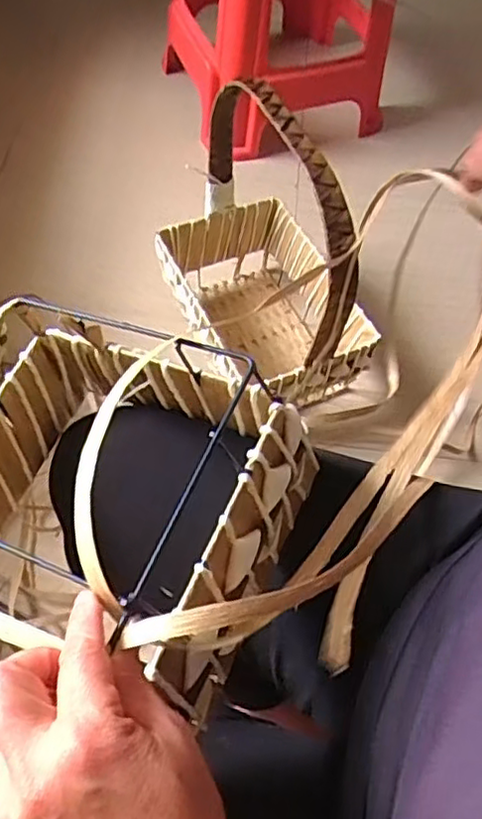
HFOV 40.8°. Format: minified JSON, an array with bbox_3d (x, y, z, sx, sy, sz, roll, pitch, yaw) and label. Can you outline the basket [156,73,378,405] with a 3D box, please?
[{"bbox_3d":[0.032,-0.220,0.947,0.231,0.425,0.381,-19,61,-13],"label":"basket"}]

